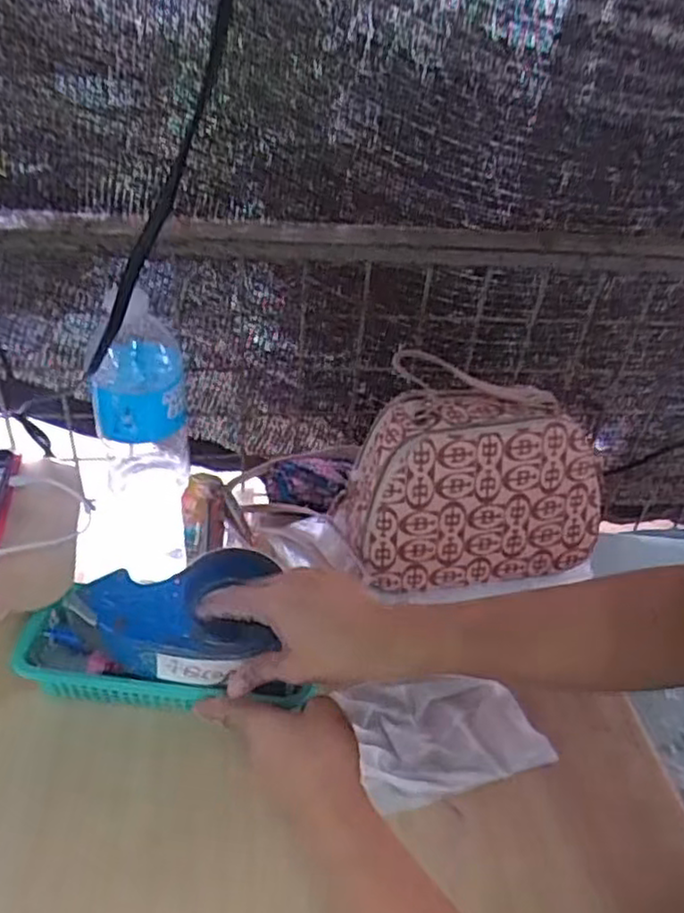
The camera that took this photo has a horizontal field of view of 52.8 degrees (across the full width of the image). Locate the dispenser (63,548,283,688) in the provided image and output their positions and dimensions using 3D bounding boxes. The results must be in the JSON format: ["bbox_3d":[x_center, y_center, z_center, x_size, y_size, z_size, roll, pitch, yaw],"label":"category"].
[{"bbox_3d":[-0.124,0.121,0.513,0.138,0.060,0.079,0,41,-7],"label":"dispenser"}]

